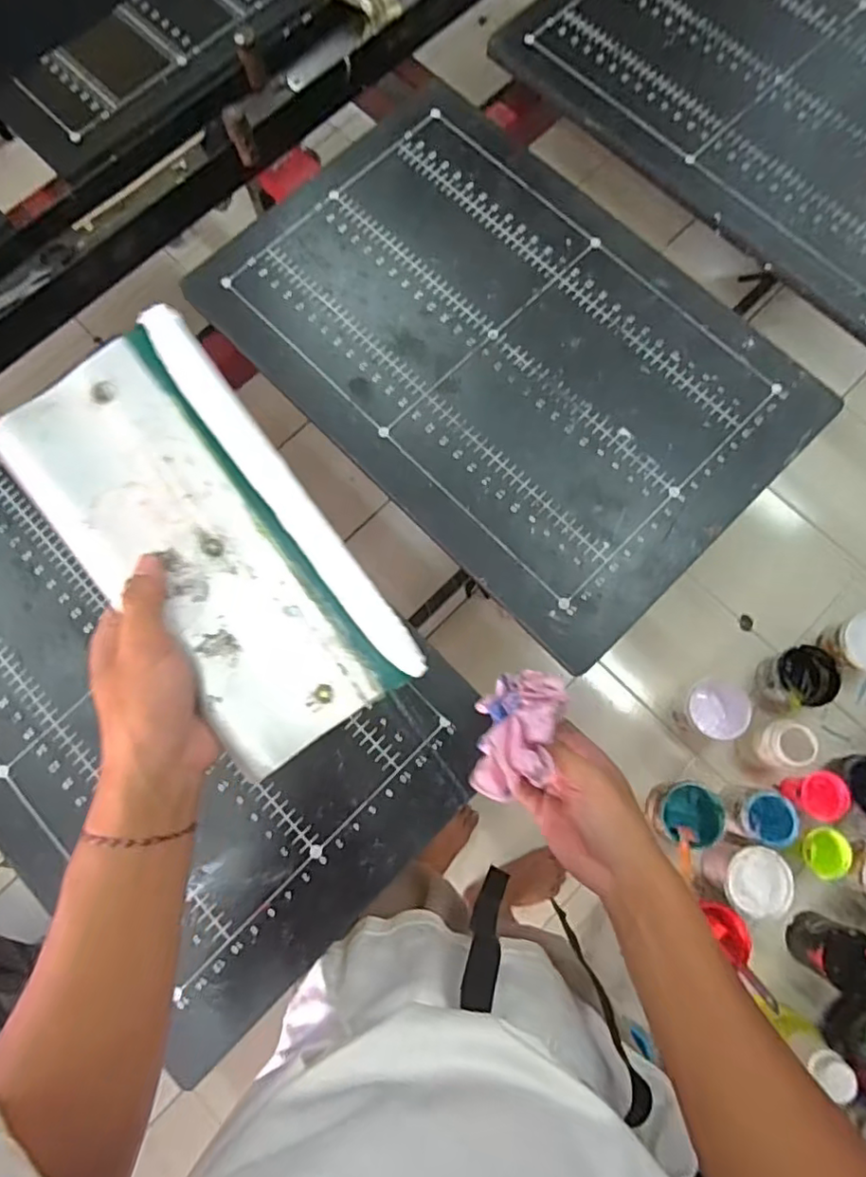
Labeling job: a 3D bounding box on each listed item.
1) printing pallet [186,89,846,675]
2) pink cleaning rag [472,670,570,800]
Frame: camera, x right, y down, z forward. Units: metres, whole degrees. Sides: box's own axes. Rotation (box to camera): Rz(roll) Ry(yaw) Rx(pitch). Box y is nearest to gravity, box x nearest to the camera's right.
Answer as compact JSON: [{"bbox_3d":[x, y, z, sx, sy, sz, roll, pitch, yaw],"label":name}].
[{"bbox_3d":[0.075,-0.257,0.647,0.595,0.023,0.420,44,82,7],"label":"printing pallet"},{"bbox_3d":[0.064,0.106,0.453,0.056,0.056,0.093,11,79,2],"label":"pink cleaning rag"}]

